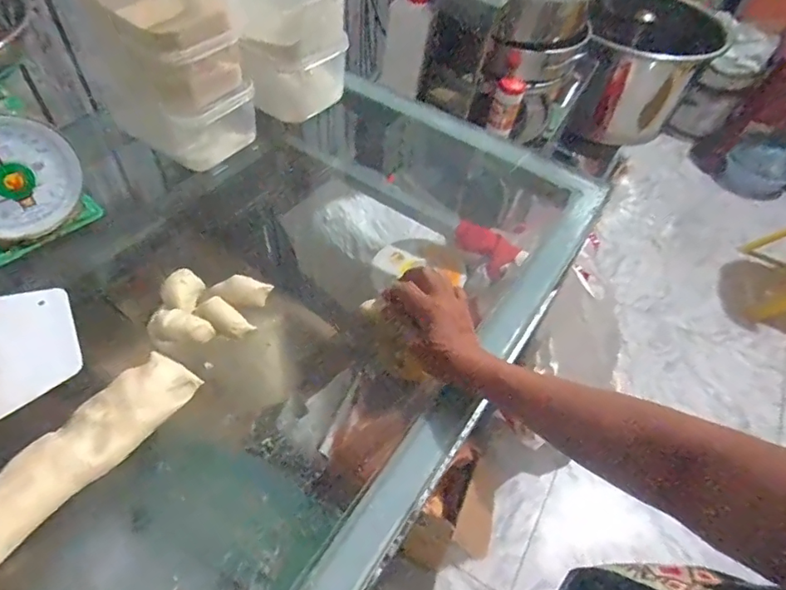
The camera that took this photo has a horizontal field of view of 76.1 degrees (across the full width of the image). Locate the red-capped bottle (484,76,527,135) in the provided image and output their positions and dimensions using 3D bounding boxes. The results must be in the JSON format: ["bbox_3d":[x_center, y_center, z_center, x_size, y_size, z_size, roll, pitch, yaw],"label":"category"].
[{"bbox_3d":[0.242,-0.402,1.066,0.057,0.111,0.052,23,55,13],"label":"red-capped bottle"}]

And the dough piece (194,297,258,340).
[{"bbox_3d":[-0.176,0.022,0.521,0.060,0.021,0.028,31,57,18],"label":"dough piece"}]

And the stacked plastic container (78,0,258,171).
[{"bbox_3d":[-0.284,-0.314,0.639,0.158,0.214,0.140,34,58,20],"label":"stacked plastic container"}]

